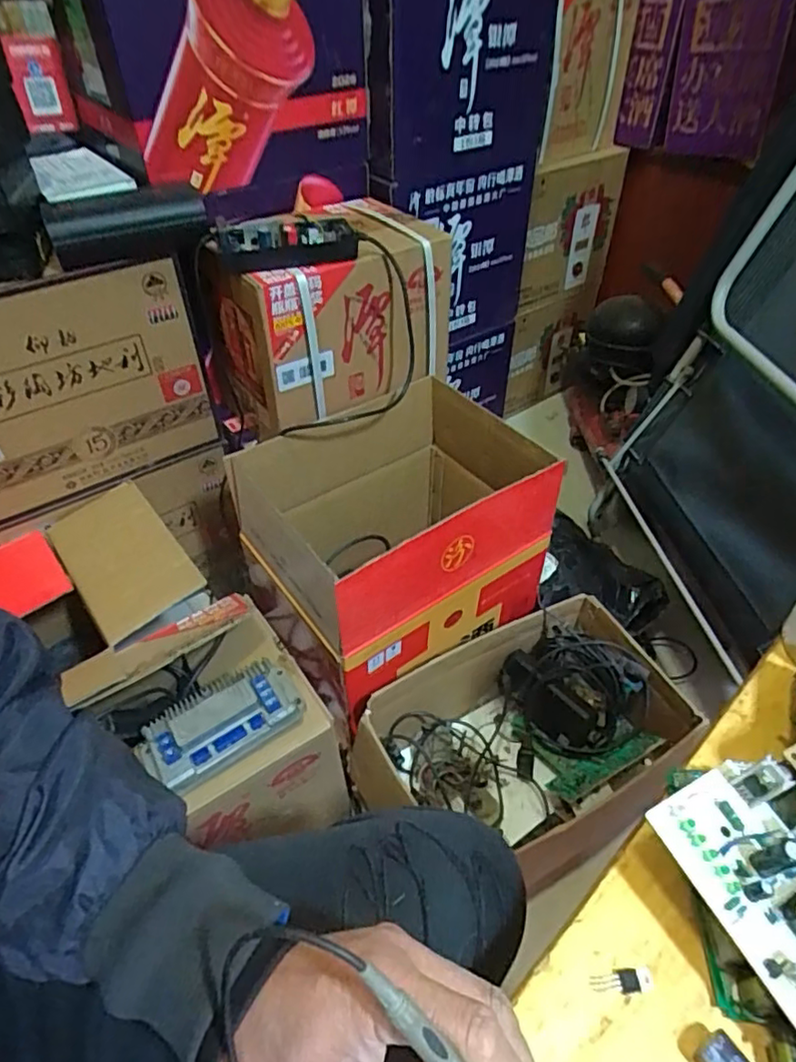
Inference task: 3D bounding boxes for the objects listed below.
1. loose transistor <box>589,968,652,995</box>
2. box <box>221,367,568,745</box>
[{"bbox_3d":[0.114,0.229,0.312,0.030,0.004,0.010,-2,45,-2],"label":"loose transistor"},{"bbox_3d":[-0.005,0.008,0.935,0.390,0.286,0.306,-30,52,-26],"label":"box"}]

